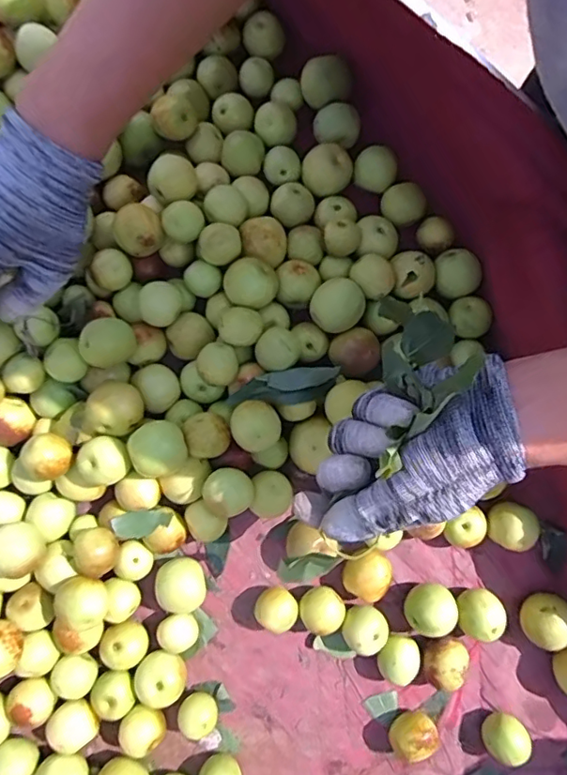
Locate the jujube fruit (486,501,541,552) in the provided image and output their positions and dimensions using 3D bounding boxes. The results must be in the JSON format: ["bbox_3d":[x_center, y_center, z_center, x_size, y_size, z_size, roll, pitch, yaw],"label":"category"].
[{"bbox_3d":[0.169,0.103,0.409,0.032,0.031,0.035,0,80,1],"label":"jujube fruit"}]

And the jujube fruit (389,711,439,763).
[{"bbox_3d":[0.093,0.251,0.396,0.033,0.029,0.024,-28,80,-4],"label":"jujube fruit"}]

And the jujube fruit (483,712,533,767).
[{"bbox_3d":[0.162,0.256,0.402,0.031,0.025,0.029,0,80,1],"label":"jujube fruit"}]

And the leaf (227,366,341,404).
[{"bbox_3d":[0.000,0.000,0.395,0.078,0.015,0.024,-8,80,-1],"label":"leaf"}]

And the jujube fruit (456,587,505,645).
[{"bbox_3d":[0.144,0.168,0.406,0.034,0.029,0.032,0,80,1],"label":"jujube fruit"}]

